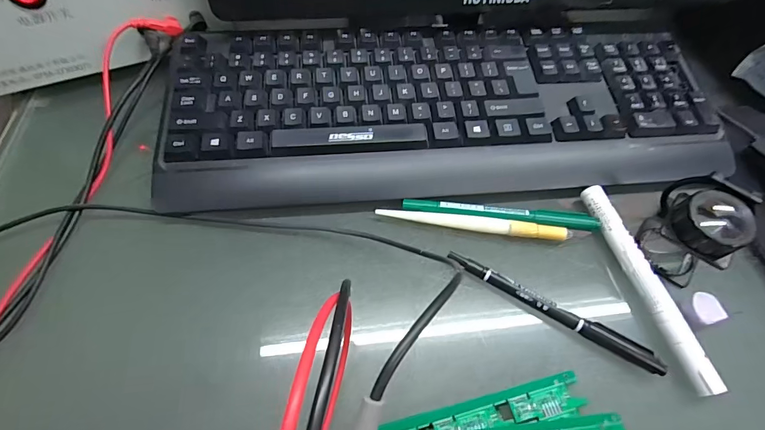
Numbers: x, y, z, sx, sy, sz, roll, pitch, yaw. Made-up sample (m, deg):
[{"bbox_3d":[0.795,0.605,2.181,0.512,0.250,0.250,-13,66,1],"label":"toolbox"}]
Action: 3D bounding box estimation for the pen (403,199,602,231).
[{"bbox_3d":[0.085,0.000,0.269,0.139,0.011,0.012,8,59,1],"label":"pen"}]

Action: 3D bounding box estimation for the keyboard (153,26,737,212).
[{"bbox_3d":[0.054,-0.084,0.298,0.432,0.042,0.157,-3,60,-5],"label":"keyboard"}]

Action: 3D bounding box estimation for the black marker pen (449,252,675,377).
[{"bbox_3d":[0.106,0.060,0.235,0.137,0.011,0.012,27,61,12],"label":"black marker pen"}]

